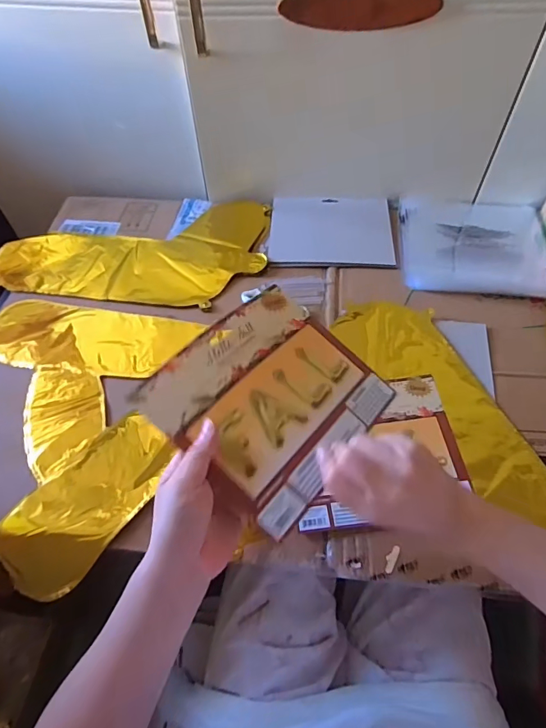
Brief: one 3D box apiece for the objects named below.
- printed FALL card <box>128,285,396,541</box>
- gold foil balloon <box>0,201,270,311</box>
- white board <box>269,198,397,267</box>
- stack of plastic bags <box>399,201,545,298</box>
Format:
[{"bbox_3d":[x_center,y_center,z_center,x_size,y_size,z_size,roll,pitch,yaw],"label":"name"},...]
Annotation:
[{"bbox_3d":[0.003,0.024,0.380,0.158,0.014,0.183,42,55,10],"label":"printed FALL card"},{"bbox_3d":[-0.221,-0.186,0.697,0.413,0.010,0.230,2,57,3],"label":"gold foil balloon"},{"bbox_3d":[0.094,-0.216,0.704,0.191,0.009,0.165,1,57,3],"label":"white board"},{"bbox_3d":[0.316,-0.196,0.681,0.227,0.021,0.221,4,57,5],"label":"stack of plastic bags"}]

